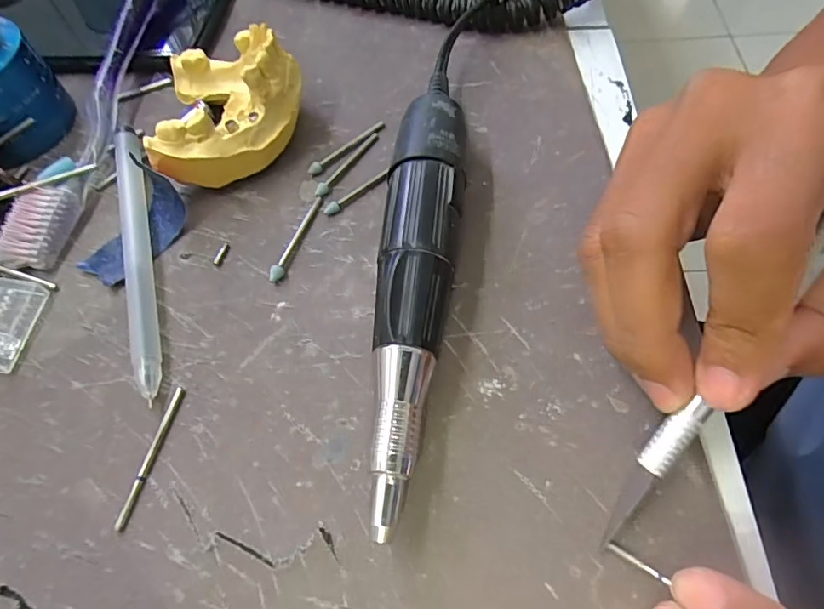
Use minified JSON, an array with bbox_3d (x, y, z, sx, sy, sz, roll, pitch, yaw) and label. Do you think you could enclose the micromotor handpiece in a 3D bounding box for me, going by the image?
[{"bbox_3d":[0.002,-0.016,0.172,0.025,0.029,0.165,4,61,6],"label":"micromotor handpiece"}]

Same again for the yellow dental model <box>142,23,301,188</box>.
[{"bbox_3d":[-0.075,-0.084,0.211,0.058,0.037,0.073,-9,60,-1],"label":"yellow dental model"}]

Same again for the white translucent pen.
[{"bbox_3d":[-0.104,-0.022,0.192,0.009,0.011,0.123,-18,60,-6],"label":"white translucent pen"}]

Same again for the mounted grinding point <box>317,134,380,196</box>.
[{"bbox_3d":[-0.027,-0.060,0.213,0.004,0.004,0.042,28,65,17],"label":"mounted grinding point"}]

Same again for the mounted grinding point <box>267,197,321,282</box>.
[{"bbox_3d":[-0.045,-0.026,0.195,0.004,0.004,0.041,14,62,10],"label":"mounted grinding point"}]

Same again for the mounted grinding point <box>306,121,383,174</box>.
[{"bbox_3d":[-0.028,-0.068,0.218,0.041,0.004,0.007,-37,65,-17],"label":"mounted grinding point"}]

